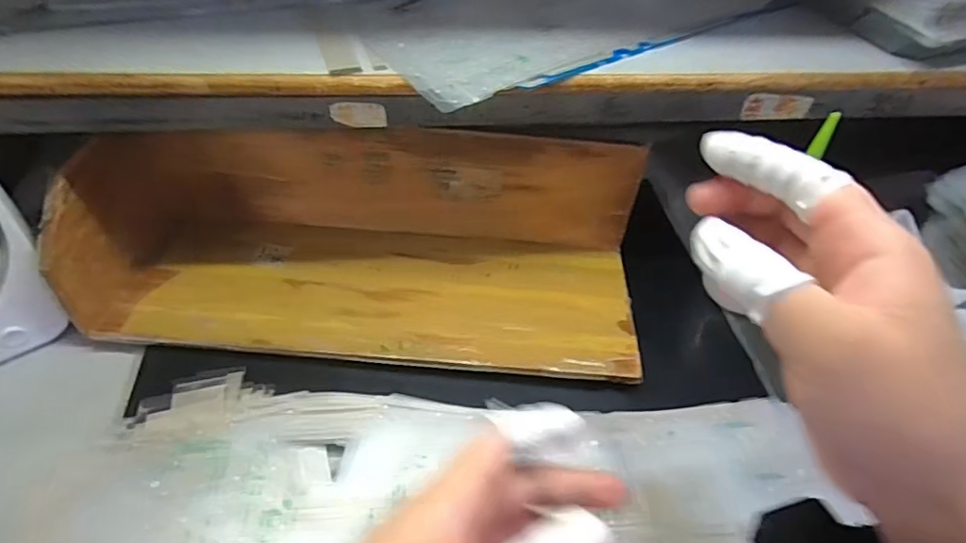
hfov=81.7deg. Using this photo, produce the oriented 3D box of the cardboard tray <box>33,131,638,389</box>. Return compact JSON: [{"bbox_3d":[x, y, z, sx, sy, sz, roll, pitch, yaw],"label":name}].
[{"bbox_3d":[-0.095,-0.024,0.453,0.446,0.105,0.172,4,45,0],"label":"cardboard tray"}]

